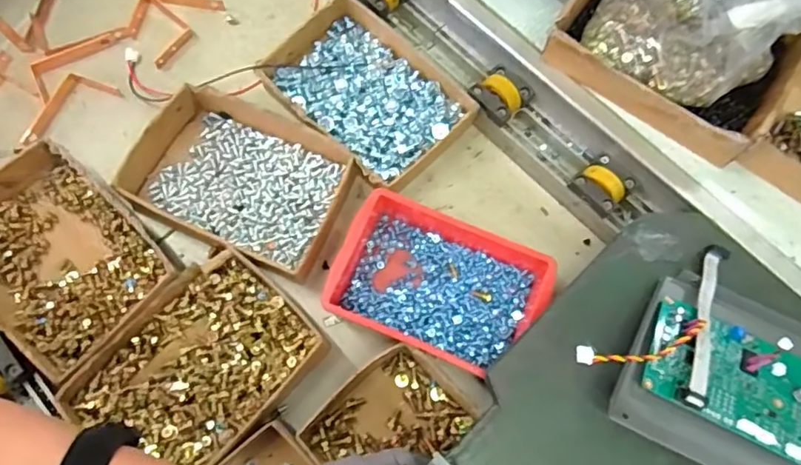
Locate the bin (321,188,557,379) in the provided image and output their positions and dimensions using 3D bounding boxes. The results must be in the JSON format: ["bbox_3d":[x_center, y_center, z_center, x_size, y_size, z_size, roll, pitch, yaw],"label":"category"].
[{"bbox_3d":[0.037,0.051,0.552,0.199,0.055,0.139,22,73,6],"label":"bin"}]

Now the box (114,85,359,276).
[{"bbox_3d":[-0.171,-0.058,0.589,0.219,0.049,0.153,25,73,7],"label":"box"}]

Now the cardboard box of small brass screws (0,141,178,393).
[{"bbox_3d":[-0.341,0.025,0.546,0.216,0.043,0.155,40,75,11],"label":"cardboard box of small brass screws"}]

